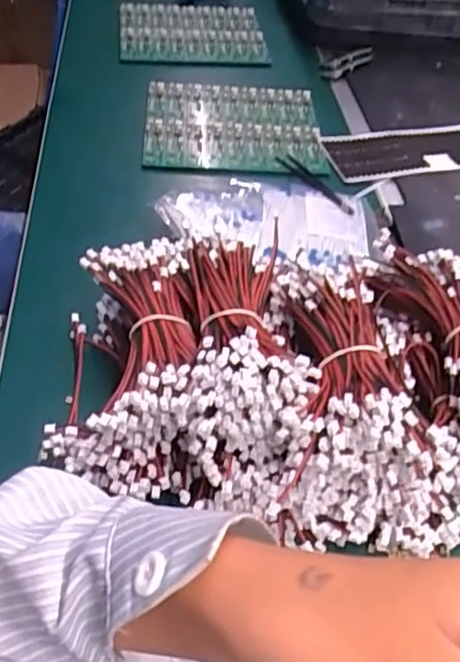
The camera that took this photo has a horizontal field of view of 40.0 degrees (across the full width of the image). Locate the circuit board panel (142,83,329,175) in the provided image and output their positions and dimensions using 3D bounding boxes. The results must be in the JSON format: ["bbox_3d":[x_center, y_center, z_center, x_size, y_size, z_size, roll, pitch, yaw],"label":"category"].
[{"bbox_3d":[0.003,-0.238,0.739,0.202,0.011,0.168,1,57,-2],"label":"circuit board panel"}]

